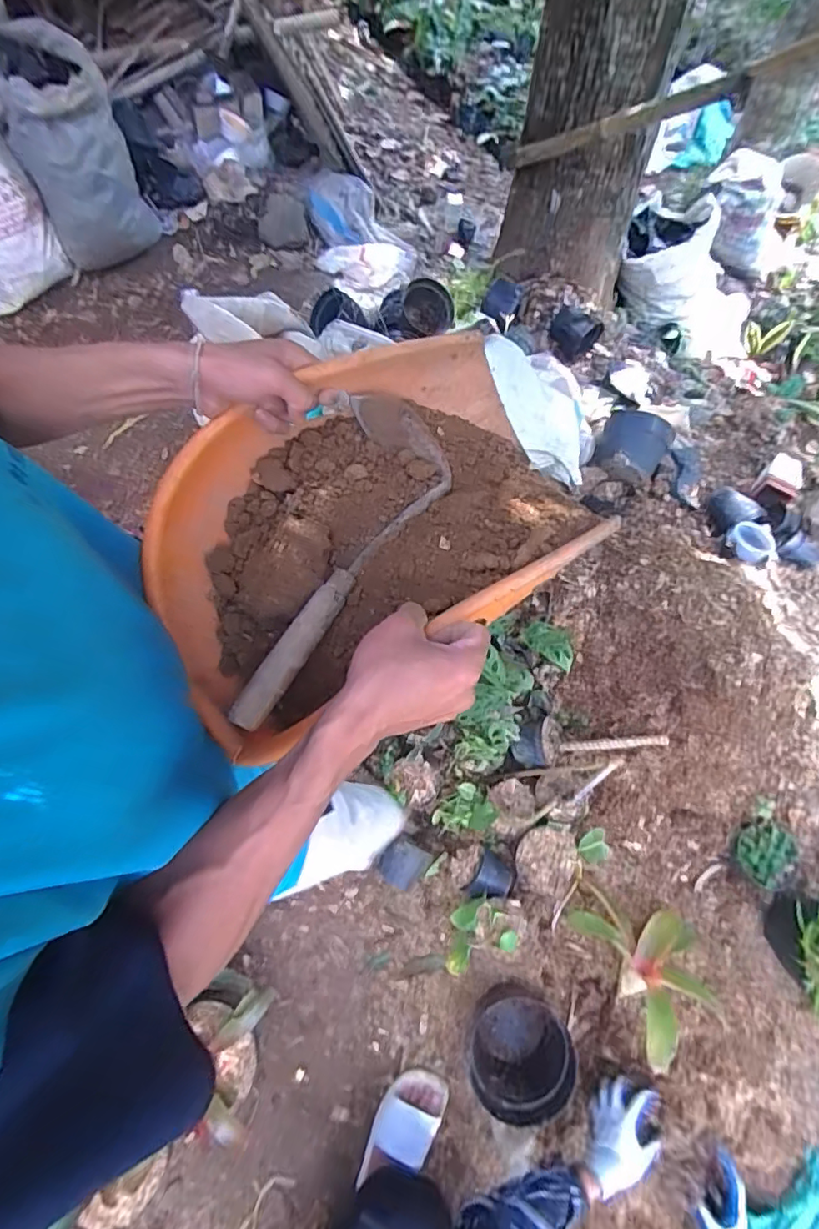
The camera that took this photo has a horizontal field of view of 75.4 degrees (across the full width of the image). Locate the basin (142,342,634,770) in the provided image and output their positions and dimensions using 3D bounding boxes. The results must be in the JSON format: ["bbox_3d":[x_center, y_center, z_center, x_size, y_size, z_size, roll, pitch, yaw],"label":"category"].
[{"bbox_3d":[-0.049,-0.084,0.514,0.406,0.124,0.276,-30,77,-7],"label":"basin"}]

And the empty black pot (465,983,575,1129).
[{"bbox_3d":[0.231,0.927,1.124,0.206,0.143,0.190,0,70,1],"label":"empty black pot"}]

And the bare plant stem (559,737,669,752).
[{"bbox_3d":[0.490,0.314,1.280,0.245,0.018,0.023,-13,73,31],"label":"bare plant stem"}]

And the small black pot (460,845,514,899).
[{"bbox_3d":[0.195,0.631,1.257,0.106,0.080,0.114,24,72,9],"label":"small black pot"}]

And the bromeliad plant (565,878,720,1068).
[{"bbox_3d":[0.508,0.692,1.099,0.261,0.274,0.229,-22,71,-7],"label":"bromeliad plant"}]

